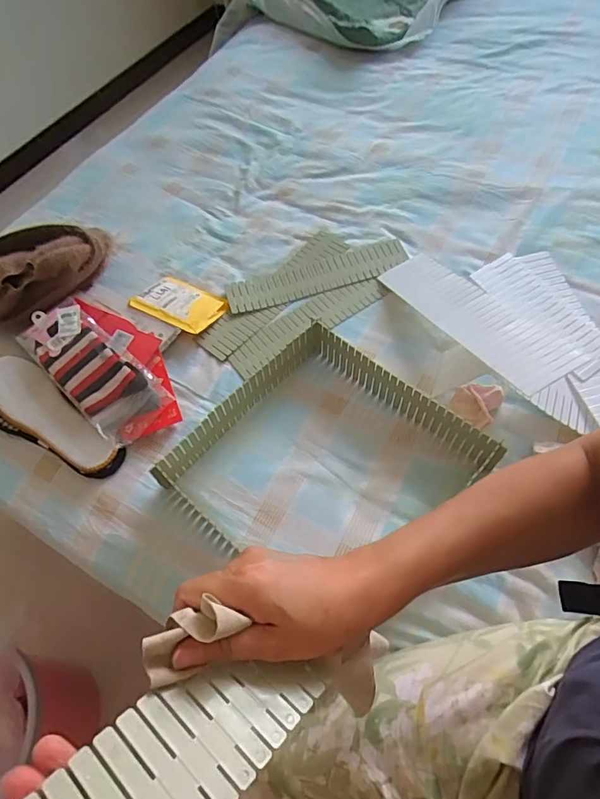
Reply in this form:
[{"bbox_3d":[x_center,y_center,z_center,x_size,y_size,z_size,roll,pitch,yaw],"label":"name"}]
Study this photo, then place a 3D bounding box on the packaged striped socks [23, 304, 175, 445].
[{"bbox_3d":[-0.294,-0.053,0.669,0.111,0.030,0.242,-43,75,-13],"label":"packaged striped socks"}]

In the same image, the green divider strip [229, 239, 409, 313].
[{"bbox_3d":[0.032,-0.209,0.790,0.307,0.010,0.076,-18,61,-7],"label":"green divider strip"}]

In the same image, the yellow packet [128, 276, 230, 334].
[{"bbox_3d":[-0.194,-0.154,0.761,0.130,0.019,0.102,26,49,12],"label":"yellow packet"}]

